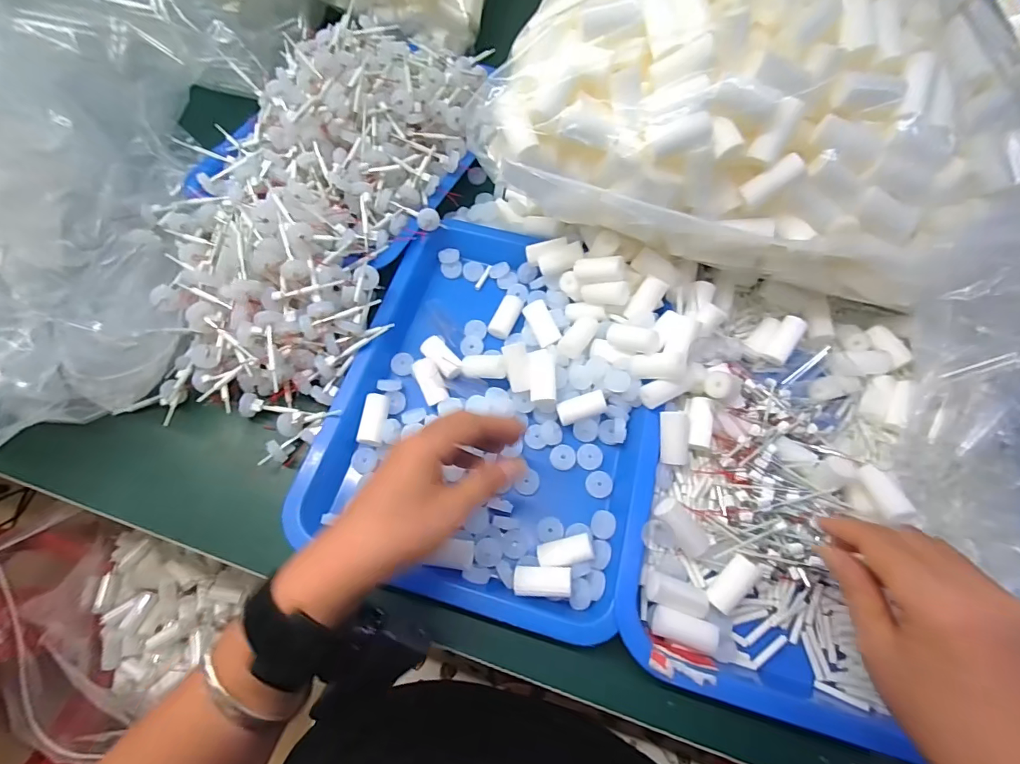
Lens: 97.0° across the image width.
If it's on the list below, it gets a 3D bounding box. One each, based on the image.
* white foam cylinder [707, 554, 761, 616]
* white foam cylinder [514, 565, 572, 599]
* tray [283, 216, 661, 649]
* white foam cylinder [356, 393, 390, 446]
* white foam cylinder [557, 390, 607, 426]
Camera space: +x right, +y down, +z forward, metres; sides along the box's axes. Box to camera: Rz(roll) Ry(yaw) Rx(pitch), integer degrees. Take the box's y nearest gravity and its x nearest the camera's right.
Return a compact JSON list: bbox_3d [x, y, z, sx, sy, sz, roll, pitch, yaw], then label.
[{"bbox_3d":[0.160,0.145,0.327,0.019,0.021,0.044,40,72,16],"label":"white foam cylinder"},{"bbox_3d":[0.024,0.142,0.321,0.041,0.018,0.020,2,66,1],"label":"white foam cylinder"},{"bbox_3d":[-0.006,0.009,0.388,0.260,0.036,0.334,15,67,6],"label":"tray"},{"bbox_3d":[-0.113,0.033,0.379,0.020,0.020,0.042,3,66,1],"label":"white foam cylinder"},{"bbox_3d":[0.059,0.023,0.376,0.040,0.020,0.018,-19,68,-8],"label":"white foam cylinder"}]

